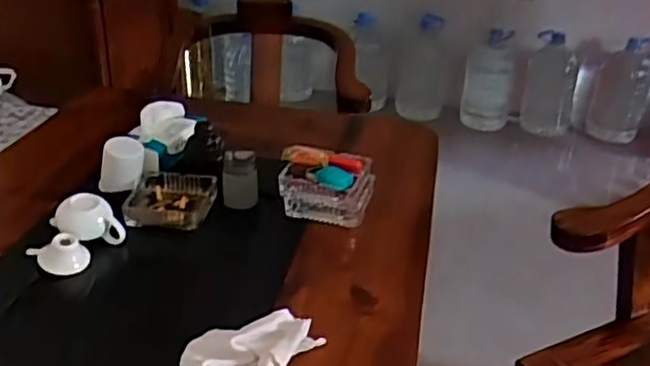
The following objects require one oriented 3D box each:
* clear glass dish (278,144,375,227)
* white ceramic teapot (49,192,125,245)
[{"bbox_3d":[0.004,-0.001,1.049,0.146,0.090,0.092,3,28,0],"label":"clear glass dish"},{"bbox_3d":[-0.349,0.053,0.975,0.094,0.061,0.070,24,35,34],"label":"white ceramic teapot"}]

